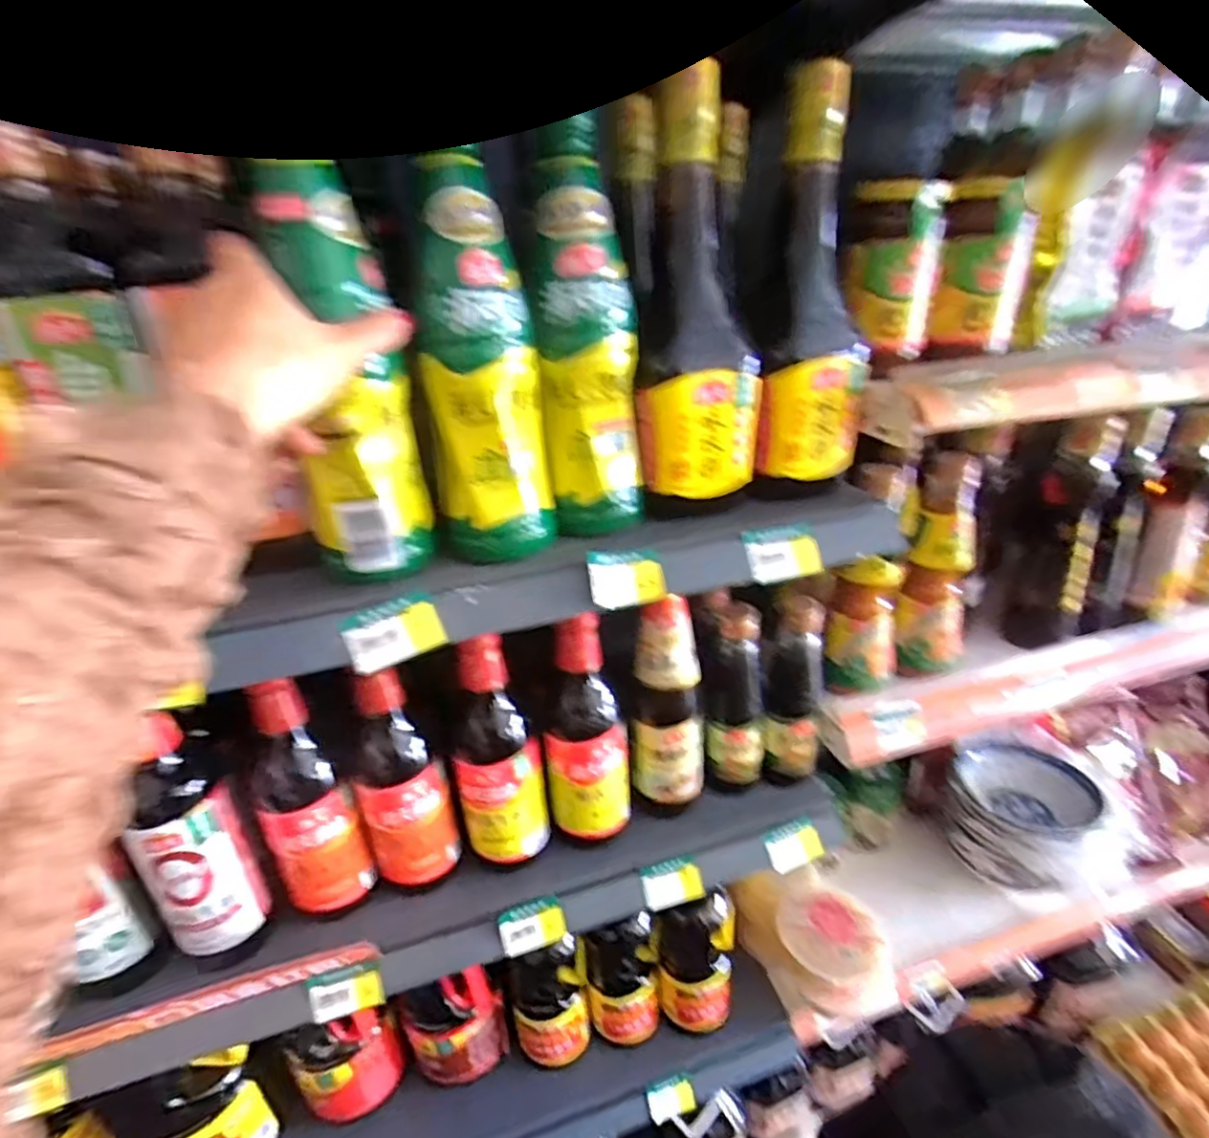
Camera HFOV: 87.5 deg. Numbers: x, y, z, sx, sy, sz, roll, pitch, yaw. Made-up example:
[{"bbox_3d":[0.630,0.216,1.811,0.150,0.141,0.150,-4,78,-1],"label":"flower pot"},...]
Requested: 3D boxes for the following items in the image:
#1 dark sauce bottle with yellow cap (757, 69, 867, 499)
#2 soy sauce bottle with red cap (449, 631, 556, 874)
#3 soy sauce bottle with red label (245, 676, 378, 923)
[{"bbox_3d":[0.148,-0.182,0.423,0.066,0.247,0.070,7,30,19],"label":"dark sauce bottle with yellow cap"},{"bbox_3d":[-0.090,0.141,0.522,0.071,0.202,0.083,-9,29,-12],"label":"soy sauce bottle with red cap"},{"bbox_3d":[-0.228,0.180,0.476,0.054,0.198,0.064,23,37,40],"label":"soy sauce bottle with red label"}]

